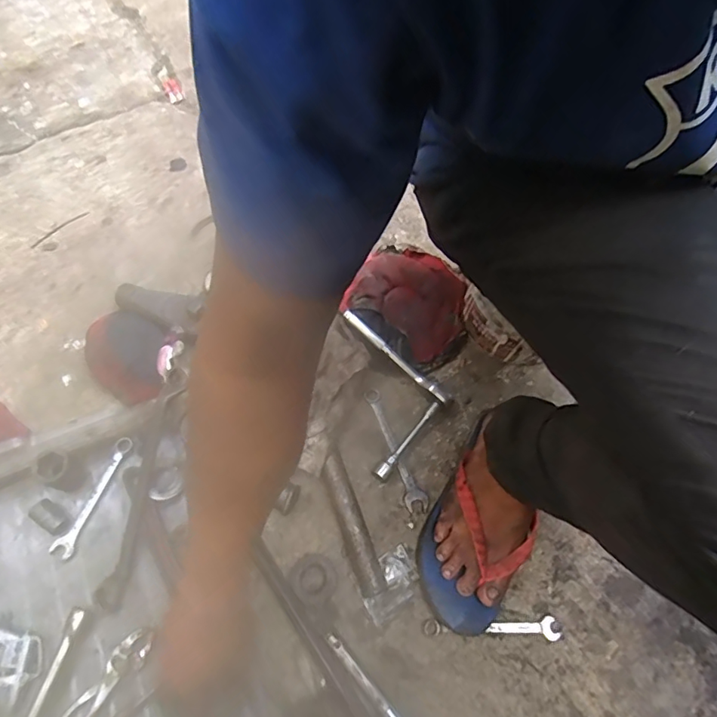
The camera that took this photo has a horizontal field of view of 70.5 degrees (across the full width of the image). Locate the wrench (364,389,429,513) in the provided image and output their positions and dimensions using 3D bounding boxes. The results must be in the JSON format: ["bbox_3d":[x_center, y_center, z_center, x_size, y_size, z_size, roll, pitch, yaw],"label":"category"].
[{"bbox_3d":[0.047,0.116,0.661,0.028,0.007,0.170,-18,66,-12],"label":"wrench"}]

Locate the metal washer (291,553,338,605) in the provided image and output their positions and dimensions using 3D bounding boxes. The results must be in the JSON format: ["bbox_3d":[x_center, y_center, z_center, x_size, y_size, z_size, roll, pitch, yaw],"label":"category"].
[{"bbox_3d":[-0.051,0.255,0.588,0.050,0.005,0.053,1,64,-3],"label":"metal washer"}]

